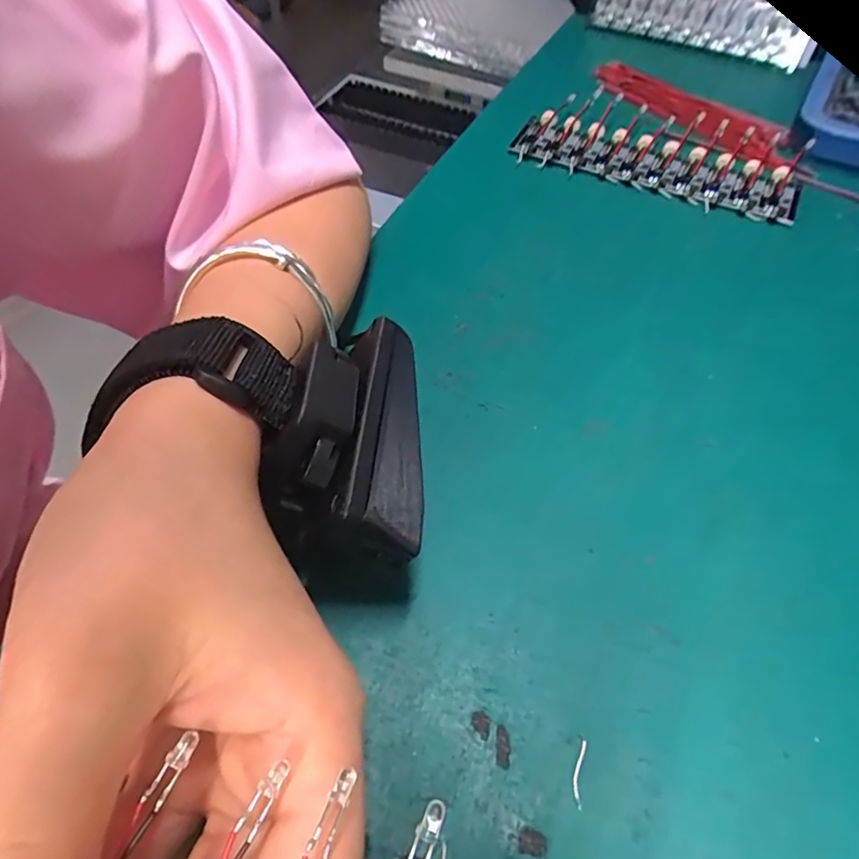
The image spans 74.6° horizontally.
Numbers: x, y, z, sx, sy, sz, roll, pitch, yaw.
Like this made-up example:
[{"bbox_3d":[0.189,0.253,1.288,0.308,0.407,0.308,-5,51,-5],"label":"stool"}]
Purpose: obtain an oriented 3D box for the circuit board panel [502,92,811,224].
[{"bbox_3d":[0.141,-0.169,0.353,0.165,0.023,0.088,19,53,9],"label":"circuit board panel"}]

